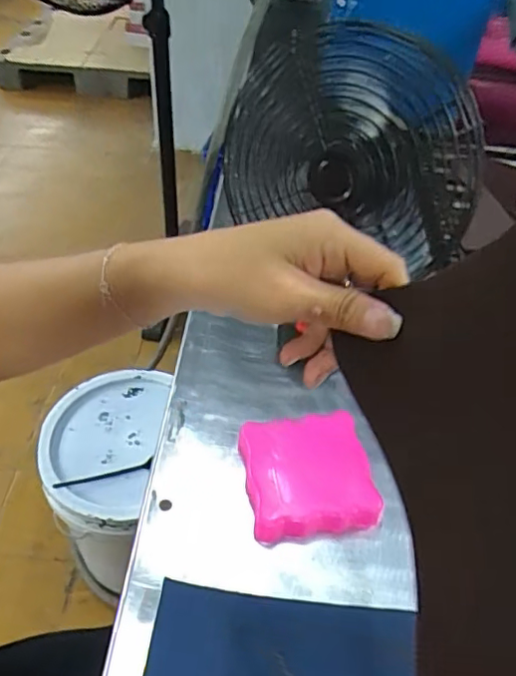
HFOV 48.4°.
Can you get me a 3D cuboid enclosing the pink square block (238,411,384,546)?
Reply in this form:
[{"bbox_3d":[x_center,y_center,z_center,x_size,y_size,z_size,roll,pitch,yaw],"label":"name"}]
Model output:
[{"bbox_3d":[0.040,0.114,0.492,0.101,0.028,0.105,-5,45,-10],"label":"pink square block"}]

